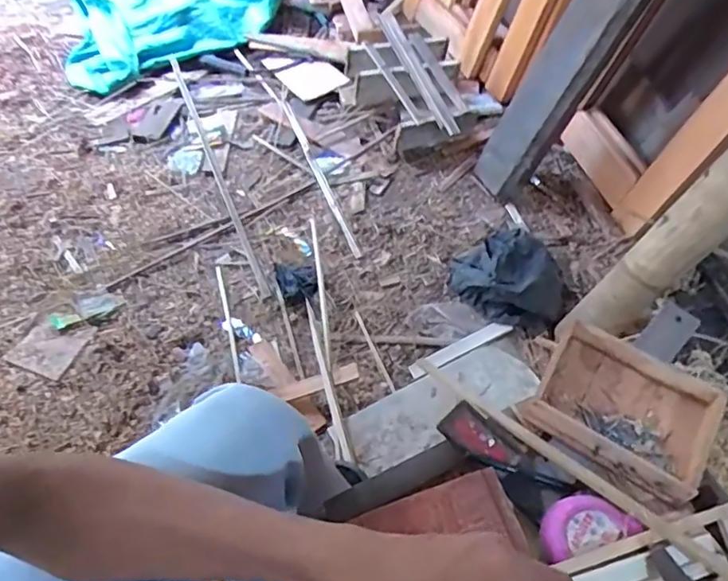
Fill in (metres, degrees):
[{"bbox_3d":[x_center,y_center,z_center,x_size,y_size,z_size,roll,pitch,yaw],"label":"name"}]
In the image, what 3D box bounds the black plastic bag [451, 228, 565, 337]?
[{"bbox_3d":[0.273,-0.027,1.053,0.216,0.103,0.164,22,55,13],"label":"black plastic bag"}]

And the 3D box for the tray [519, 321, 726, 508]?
[{"bbox_3d":[0.252,0.113,0.550,0.152,0.035,0.122,31,57,18],"label":"tray"}]

